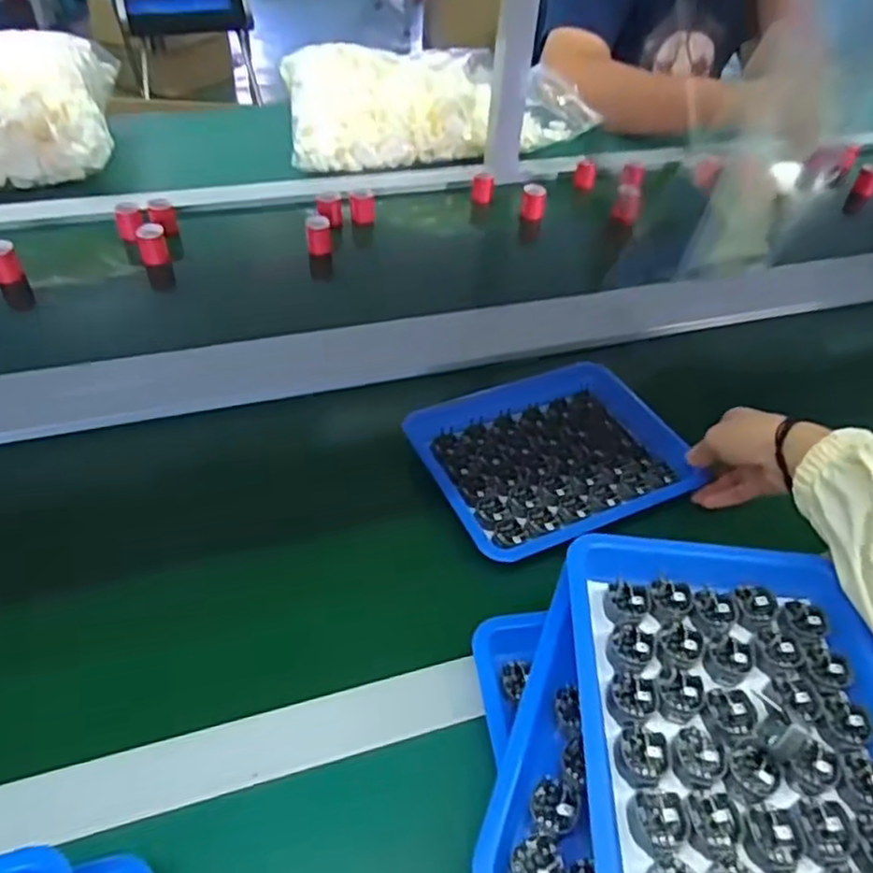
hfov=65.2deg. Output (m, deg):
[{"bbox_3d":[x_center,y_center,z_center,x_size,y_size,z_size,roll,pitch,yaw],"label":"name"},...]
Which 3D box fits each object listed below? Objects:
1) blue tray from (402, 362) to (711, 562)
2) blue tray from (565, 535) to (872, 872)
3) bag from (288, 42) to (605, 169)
[{"bbox_3d":[0.096,0.010,0.598,0.211,0.020,0.180,-15,45,-20],"label":"blue tray"},{"bbox_3d":[0.161,0.152,0.358,0.174,0.031,0.216,2,43,2],"label":"blue tray"},{"bbox_3d":[-0.016,-0.527,1.072,0.450,0.110,0.275,-13,44,-13],"label":"bag"}]

